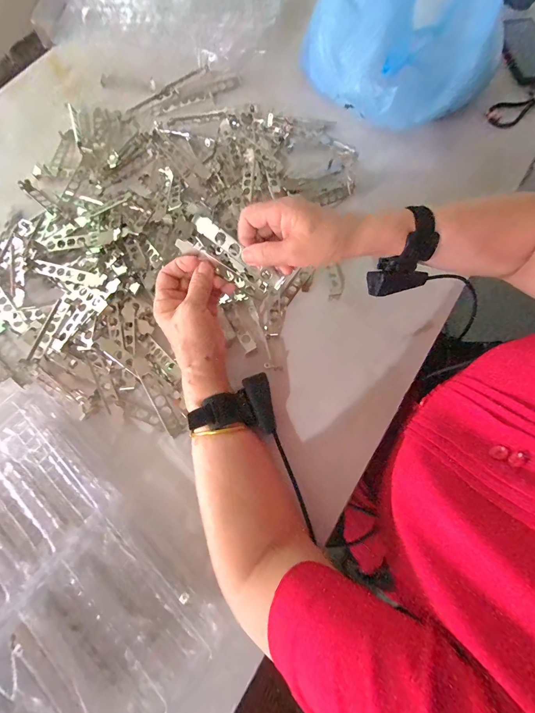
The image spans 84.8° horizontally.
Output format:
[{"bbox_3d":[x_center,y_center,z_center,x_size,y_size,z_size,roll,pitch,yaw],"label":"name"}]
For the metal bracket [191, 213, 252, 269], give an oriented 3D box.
[{"bbox_3d":[-0.050,-0.133,0.336,0.078,0.005,0.018,32,103,-26],"label":"metal bracket"}]

